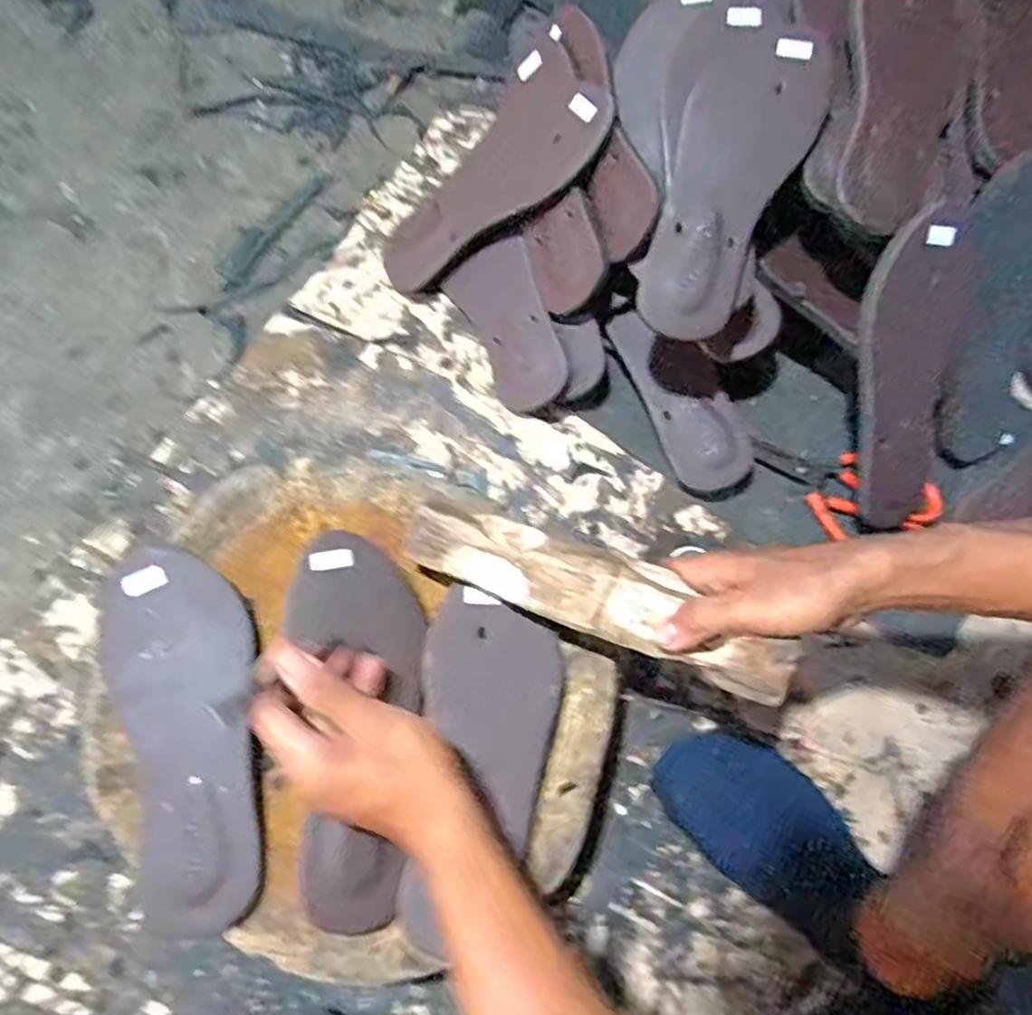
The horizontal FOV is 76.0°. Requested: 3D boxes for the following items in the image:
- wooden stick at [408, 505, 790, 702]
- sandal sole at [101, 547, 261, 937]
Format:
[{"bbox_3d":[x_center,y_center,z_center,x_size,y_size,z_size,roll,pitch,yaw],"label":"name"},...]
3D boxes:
[{"bbox_3d":[0.052,0.052,0.440,0.258,0.030,0.060,22,71,16],"label":"wooden stick"},{"bbox_3d":[-0.215,0.145,0.444,0.087,0.010,0.241,-12,73,-22],"label":"sandal sole"}]

